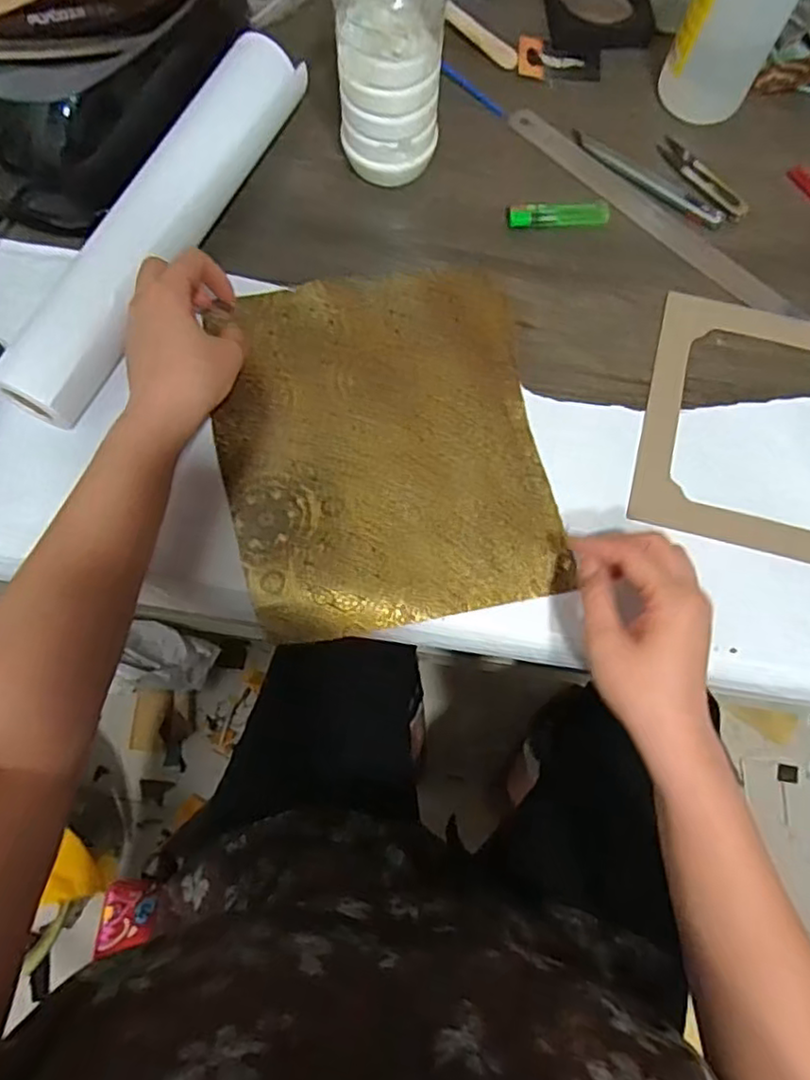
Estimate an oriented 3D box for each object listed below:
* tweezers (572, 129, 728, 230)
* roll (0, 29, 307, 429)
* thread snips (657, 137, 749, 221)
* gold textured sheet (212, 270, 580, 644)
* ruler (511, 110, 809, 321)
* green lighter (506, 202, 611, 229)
[{"bbox_3d":[0.205,-0.308,0.551,0.148,0.004,0.021,37,78,9],"label":"tweezers"},{"bbox_3d":[-0.184,-0.242,0.498,0.050,0.055,0.352,24,75,6],"label":"roll"},{"bbox_3d":[0.255,-0.312,0.554,0.025,0.006,0.099,-32,78,-9],"label":"thread snips"},{"bbox_3d":[-0.016,-0.076,0.482,0.228,0.009,0.275,-8,75,-3],"label":"gold textured sheet"},{"bbox_3d":[0.204,-0.273,0.543,0.297,0.004,0.029,43,71,10],"label":"ruler"},{"bbox_3d":[0.127,-0.271,0.535,0.083,0.009,0.017,-1,75,-1],"label":"green lighter"}]

